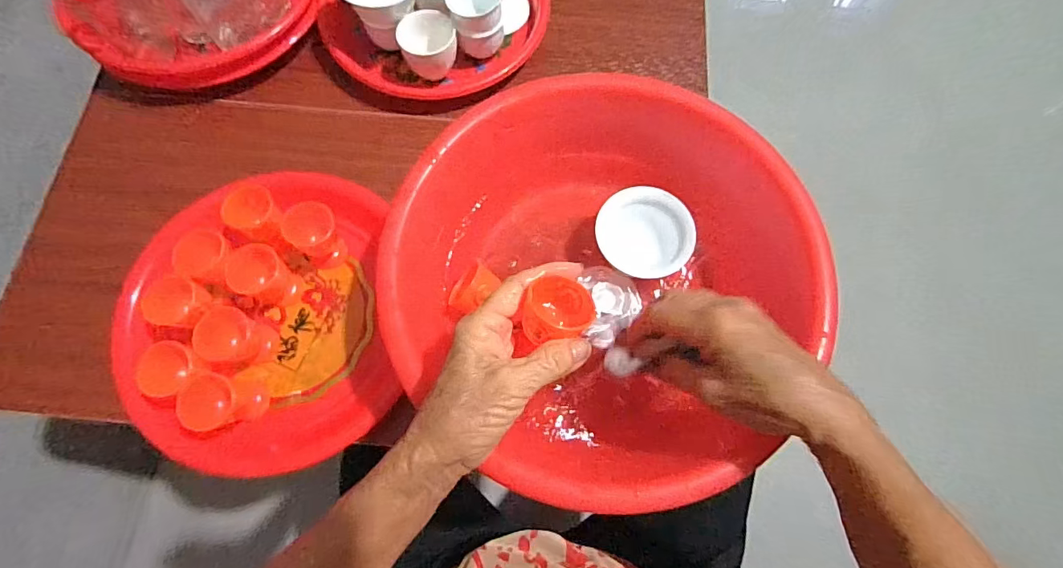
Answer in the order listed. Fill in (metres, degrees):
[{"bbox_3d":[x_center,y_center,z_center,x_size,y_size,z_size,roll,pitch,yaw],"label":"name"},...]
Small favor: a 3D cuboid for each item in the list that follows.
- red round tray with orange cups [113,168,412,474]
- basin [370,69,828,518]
[{"bbox_3d":[-0.236,0.031,0.398,0.222,0.062,0.235,0,73,-1],"label":"red round tray with orange cups"},{"bbox_3d":[0.051,-0.007,0.390,0.302,0.107,0.306,0,73,-1],"label":"basin"}]

